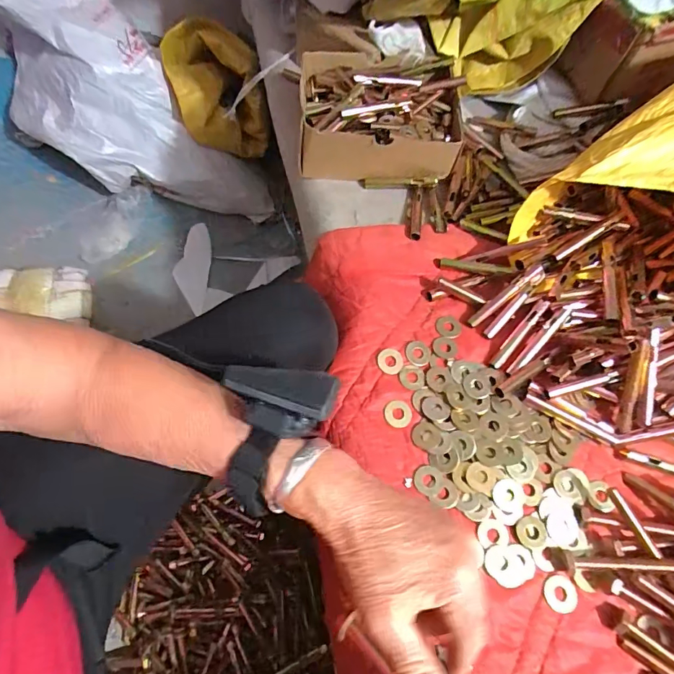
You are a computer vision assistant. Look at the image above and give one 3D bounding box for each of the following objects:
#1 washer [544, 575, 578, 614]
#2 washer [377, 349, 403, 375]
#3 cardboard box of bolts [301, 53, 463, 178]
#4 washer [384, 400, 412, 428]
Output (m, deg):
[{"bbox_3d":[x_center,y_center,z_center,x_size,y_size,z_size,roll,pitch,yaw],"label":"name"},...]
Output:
[{"bbox_3d":[0.172,0.197,0.335,0.026,0.004,0.025,2,64,-3],"label":"washer"},{"bbox_3d":[0.050,0.022,0.410,0.023,0.004,0.025,2,64,-3],"label":"washer"},{"bbox_3d":[0.049,-0.275,0.544,0.193,0.064,0.155,3,64,-3],"label":"cardboard box of bolts"},{"bbox_3d":[0.054,0.068,0.388,0.024,0.004,0.024,2,64,-3],"label":"washer"}]

